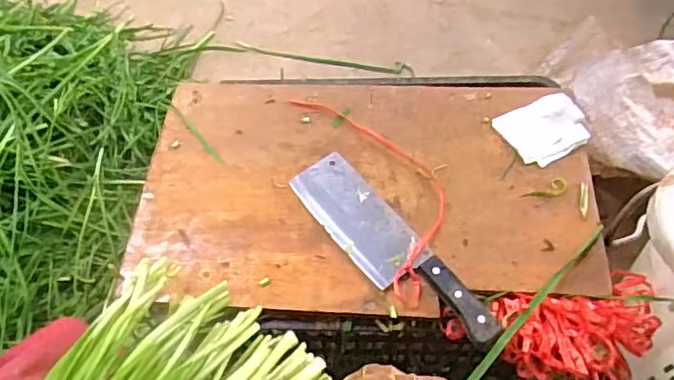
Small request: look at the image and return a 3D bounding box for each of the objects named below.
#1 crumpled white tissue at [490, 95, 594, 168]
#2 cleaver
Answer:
[{"bbox_3d":[0.245,-0.074,0.672,0.092,0.015,0.080,-23,59,-12],"label":"crumpled white tissue"},{"bbox_3d":[0.055,0.060,0.600,0.070,0.025,0.272,-35,62,-18],"label":"cleaver"}]

